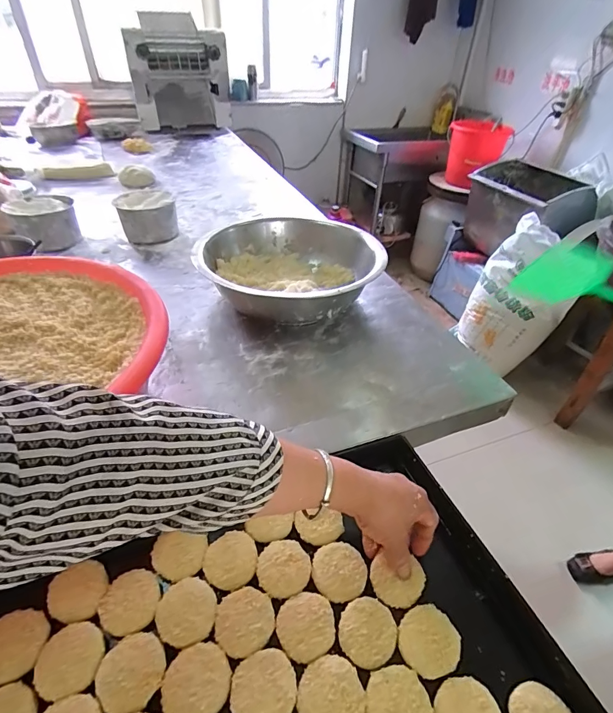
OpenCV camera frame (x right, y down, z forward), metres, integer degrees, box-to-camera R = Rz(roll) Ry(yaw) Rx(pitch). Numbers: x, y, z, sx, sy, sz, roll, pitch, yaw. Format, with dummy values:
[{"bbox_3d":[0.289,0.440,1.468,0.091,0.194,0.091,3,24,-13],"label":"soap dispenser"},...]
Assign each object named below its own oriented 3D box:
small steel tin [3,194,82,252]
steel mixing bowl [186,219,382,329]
[{"bbox_3d":[-0.641,-0.330,0.958,0.132,0.084,0.157,-31,50,-35],"label":"small steel tin"},{"bbox_3d":[-0.041,-0.168,0.778,0.323,0.114,0.339,2,39,-2],"label":"steel mixing bowl"}]

